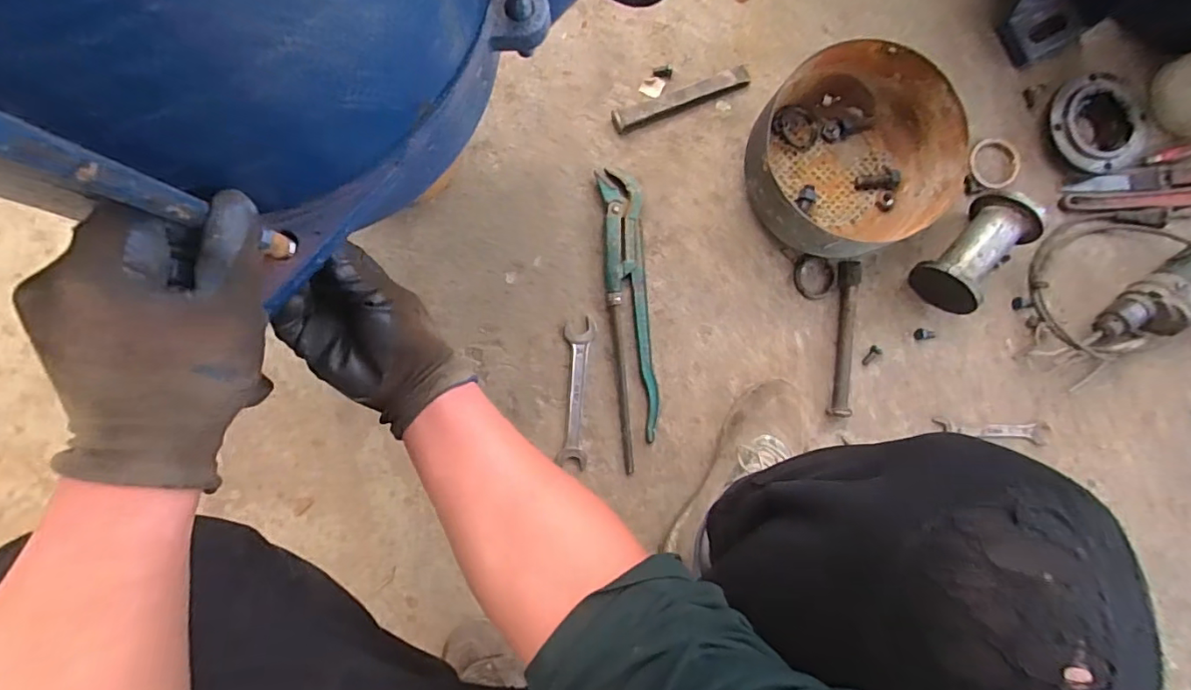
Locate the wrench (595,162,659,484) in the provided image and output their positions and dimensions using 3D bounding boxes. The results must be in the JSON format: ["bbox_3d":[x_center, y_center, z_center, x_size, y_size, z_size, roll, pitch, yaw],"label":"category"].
[{"bbox_3d":[0.048,-0.039,0.734,0.058,0.022,0.406,-5,88,-4],"label":"wrench"}]

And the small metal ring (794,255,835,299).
[{"bbox_3d":[0.314,-0.098,0.760,0.054,0.008,0.062,4,87,-3],"label":"small metal ring"}]

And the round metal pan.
[{"bbox_3d":[0.337,-0.247,0.713,0.247,0.113,0.258,0,88,-3],"label":"round metal pan"}]

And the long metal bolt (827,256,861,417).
[{"bbox_3d":[0.349,-0.010,0.739,0.029,0.020,0.215,5,87,-3],"label":"long metal bolt"}]

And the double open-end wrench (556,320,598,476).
[{"bbox_3d":[-0.027,0.067,0.735,0.041,0.006,0.204,4,87,-3],"label":"double open-end wrench"}]

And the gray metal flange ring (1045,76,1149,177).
[{"bbox_3d":[0.738,-0.322,0.771,0.143,0.037,0.139,0,88,-3],"label":"gray metal flange ring"}]

